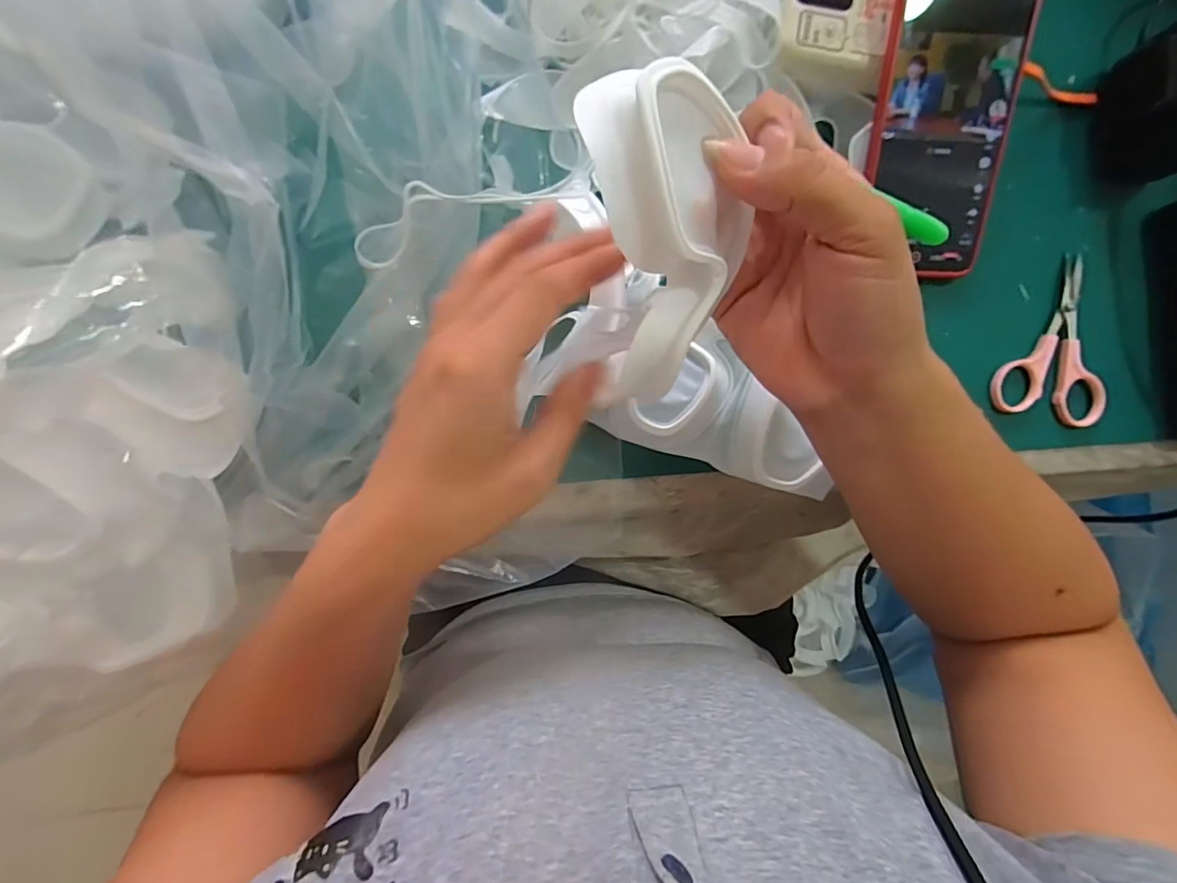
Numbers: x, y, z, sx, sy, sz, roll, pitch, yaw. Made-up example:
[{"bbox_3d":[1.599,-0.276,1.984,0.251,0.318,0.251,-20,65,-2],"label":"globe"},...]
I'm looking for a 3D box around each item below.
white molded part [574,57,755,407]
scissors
[{"bbox_3d":[0.032,-0.067,0.179,0.059,0.034,0.109,-7,118,-2],"label":"white molded part"},{"bbox_3d":[0.312,-0.060,0.324,0.069,0.008,0.109,27,90,-2],"label":"scissors"}]

